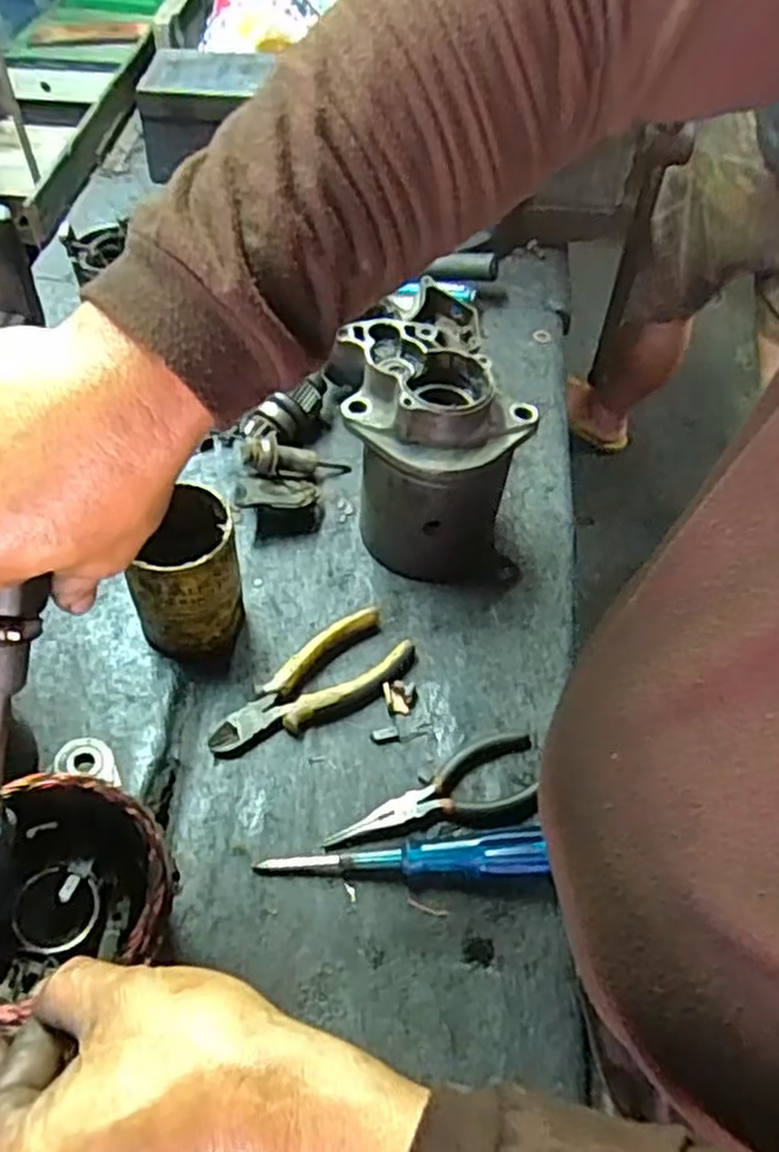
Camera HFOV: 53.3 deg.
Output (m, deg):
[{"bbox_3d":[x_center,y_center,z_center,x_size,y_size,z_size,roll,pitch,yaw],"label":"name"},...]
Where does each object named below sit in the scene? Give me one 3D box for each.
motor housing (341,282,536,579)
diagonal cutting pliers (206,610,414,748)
[{"bbox_3d":[0.034,-0.100,0.584,0.122,0.167,0.119,0,54,-1],"label":"motor housing"},{"bbox_3d":[-0.056,0.080,0.558,0.153,0.019,0.057,-32,60,-22],"label":"diagonal cutting pliers"}]

